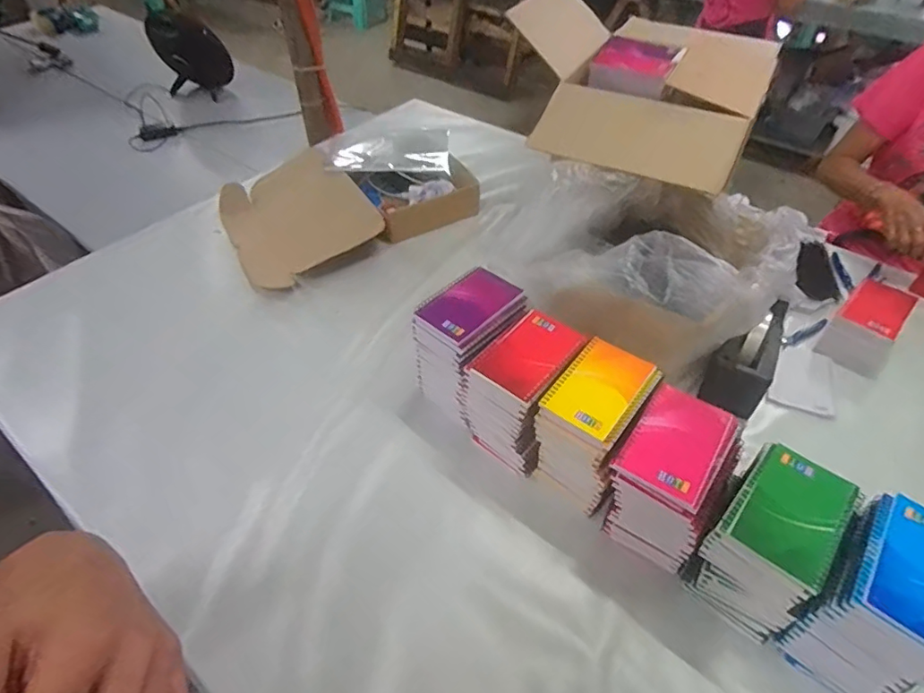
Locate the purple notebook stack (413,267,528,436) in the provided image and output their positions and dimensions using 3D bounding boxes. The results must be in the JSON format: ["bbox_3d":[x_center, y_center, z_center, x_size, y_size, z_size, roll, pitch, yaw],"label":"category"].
[{"bbox_3d":[0.012,0.003,0.763,0.134,0.165,0.108,-34,56,-28],"label":"purple notebook stack"}]

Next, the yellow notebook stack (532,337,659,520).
[{"bbox_3d":[0.160,0.104,0.672,0.100,0.164,0.140,30,54,25],"label":"yellow notebook stack"}]

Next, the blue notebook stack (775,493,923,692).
[{"bbox_3d":[0.406,0.255,0.533,0.099,0.171,0.139,29,53,24],"label":"blue notebook stack"}]

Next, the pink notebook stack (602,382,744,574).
[{"bbox_3d":[0.232,0.157,0.620,0.108,0.167,0.134,28,53,23],"label":"pink notebook stack"}]

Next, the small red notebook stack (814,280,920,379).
[{"bbox_3d":[0.646,-0.036,0.859,0.093,0.081,0.136,35,56,28],"label":"small red notebook stack"}]

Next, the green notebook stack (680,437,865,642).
[{"bbox_3d":[0.320,0.215,0.573,0.107,0.170,0.132,33,55,27],"label":"green notebook stack"}]

